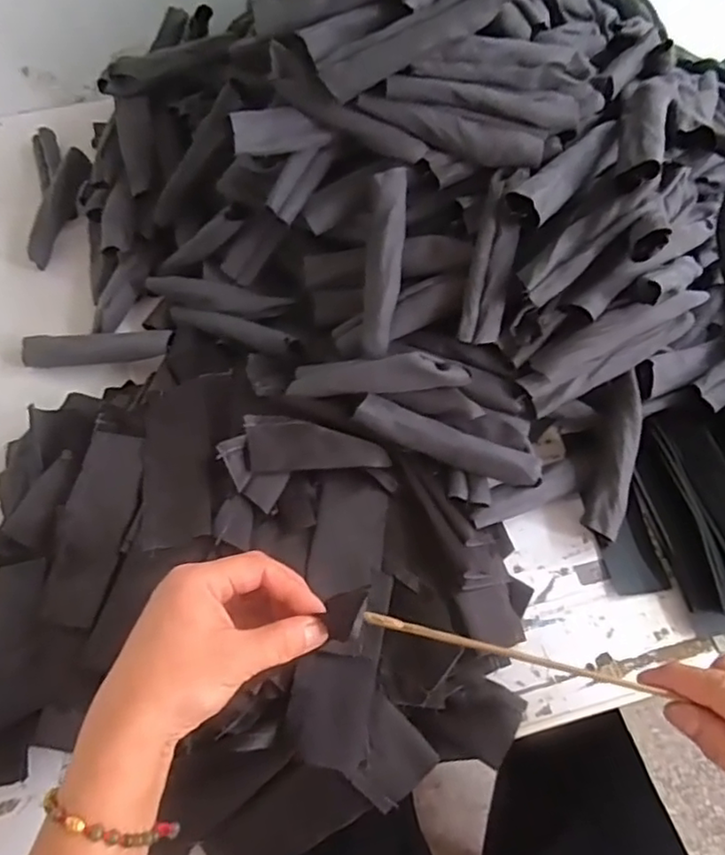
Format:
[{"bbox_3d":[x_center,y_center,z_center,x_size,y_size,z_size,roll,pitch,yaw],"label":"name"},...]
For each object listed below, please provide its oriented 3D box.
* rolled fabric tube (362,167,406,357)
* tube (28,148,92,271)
[{"bbox_3d":[0.017,-0.134,0.514,0.029,0.015,0.144,6,99,5],"label":"rolled fabric tube"},{"bbox_3d":[-0.339,-0.245,0.695,0.027,0.030,0.144,12,74,8],"label":"tube"}]

